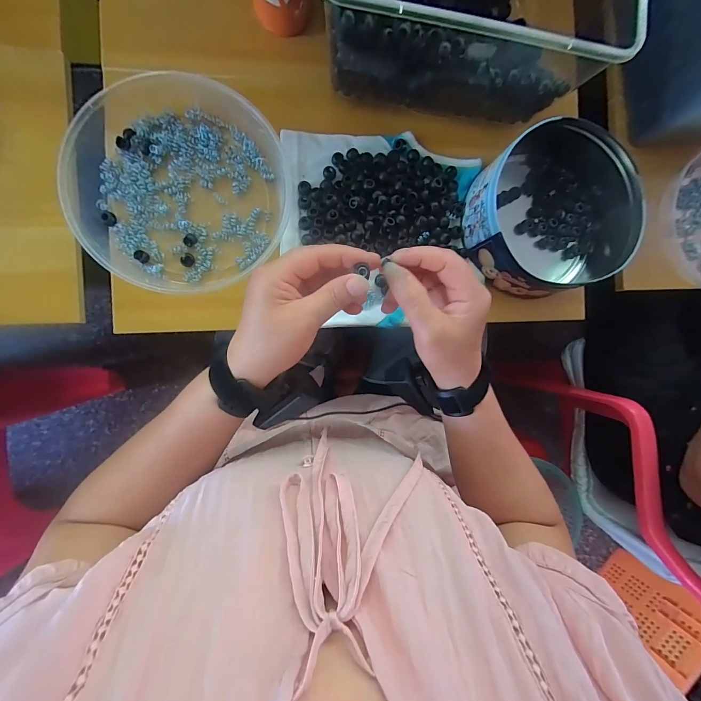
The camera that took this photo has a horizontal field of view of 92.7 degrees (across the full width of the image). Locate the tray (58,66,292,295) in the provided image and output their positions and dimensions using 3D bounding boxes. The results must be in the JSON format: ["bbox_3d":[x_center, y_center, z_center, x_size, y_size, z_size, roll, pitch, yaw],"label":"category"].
[{"bbox_3d":[-0.186,-0.186,0.377,0.226,0.036,0.235,0,90,-9],"label":"tray"}]

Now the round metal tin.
[{"bbox_3d":[0.251,-0.173,0.423,0.211,0.083,0.193,0,90,-9],"label":"round metal tin"}]

